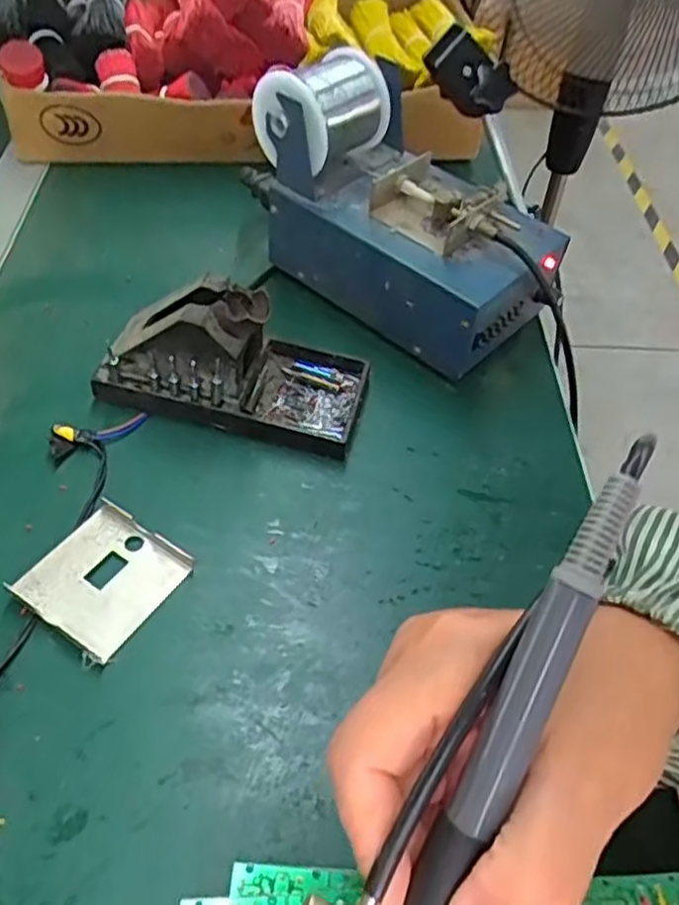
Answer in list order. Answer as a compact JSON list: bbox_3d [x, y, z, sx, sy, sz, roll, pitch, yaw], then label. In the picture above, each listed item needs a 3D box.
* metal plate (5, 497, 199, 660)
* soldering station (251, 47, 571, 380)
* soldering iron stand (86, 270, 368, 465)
[{"bbox_3d":[-0.122,0.063,0.369,0.066,0.009,0.069,28,53,17],"label":"metal plate"},{"bbox_3d":[0.046,-0.176,0.489,0.214,0.118,0.116,38,57,23],"label":"soldering station"},{"bbox_3d":[-0.064,-0.063,0.437,0.158,0.069,0.077,13,51,5],"label":"soldering iron stand"}]

